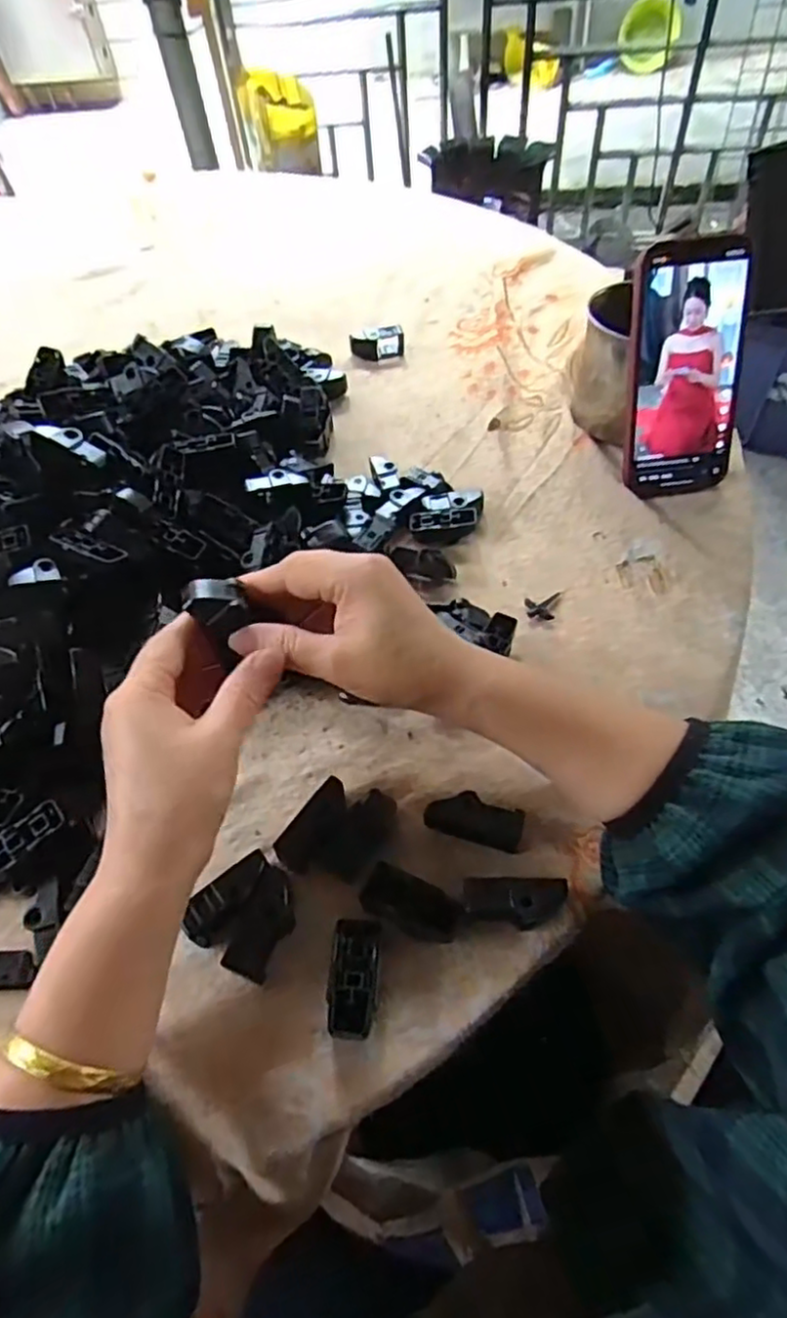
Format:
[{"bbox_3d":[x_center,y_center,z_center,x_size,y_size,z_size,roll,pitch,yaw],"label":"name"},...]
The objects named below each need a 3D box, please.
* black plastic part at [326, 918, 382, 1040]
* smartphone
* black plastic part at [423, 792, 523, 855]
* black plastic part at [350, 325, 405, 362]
[{"bbox_3d":[-0.017,0.147,0.307,0.022,0.019,0.049,-2,53,4],"label":"black plastic part"},{"bbox_3d":[0.199,-0.194,0.456,0.073,0.157,0.013,-7,26,0],"label":"smartphone"},{"bbox_3d":[0.042,0.084,0.348,0.049,0.022,0.018,9,54,12],"label":"black plastic part"},{"bbox_3d":[-0.015,-0.295,0.621,0.050,0.022,0.021,-3,53,3],"label":"black plastic part"}]

